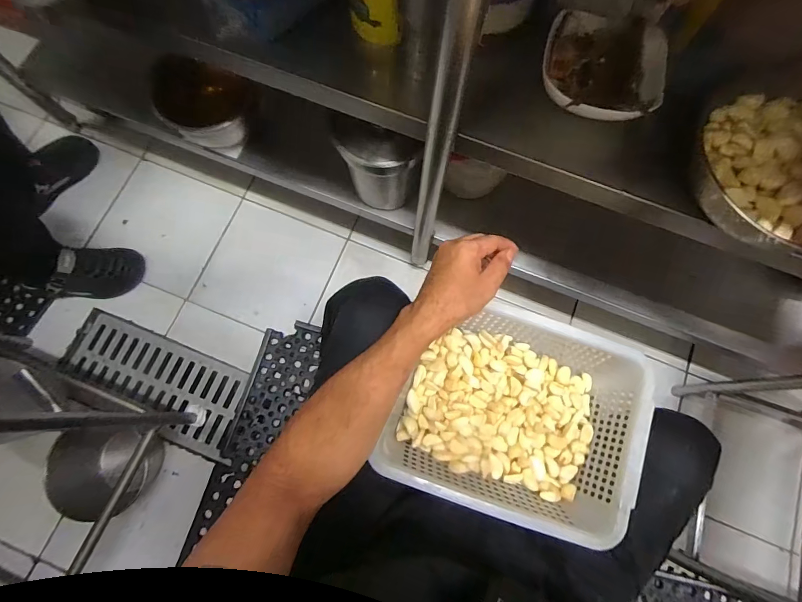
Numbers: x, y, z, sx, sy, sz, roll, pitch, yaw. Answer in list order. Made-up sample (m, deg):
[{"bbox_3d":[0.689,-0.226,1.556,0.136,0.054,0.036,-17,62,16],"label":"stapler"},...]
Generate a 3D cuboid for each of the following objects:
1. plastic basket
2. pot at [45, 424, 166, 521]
[{"bbox_3d":[0.147,0.141,0.513,0.288,0.079,0.238,19,76,3],"label":"plastic basket"},{"bbox_3d":[-0.592,0.345,0.801,0.170,0.110,0.180,-2,76,-2],"label":"pot"}]

